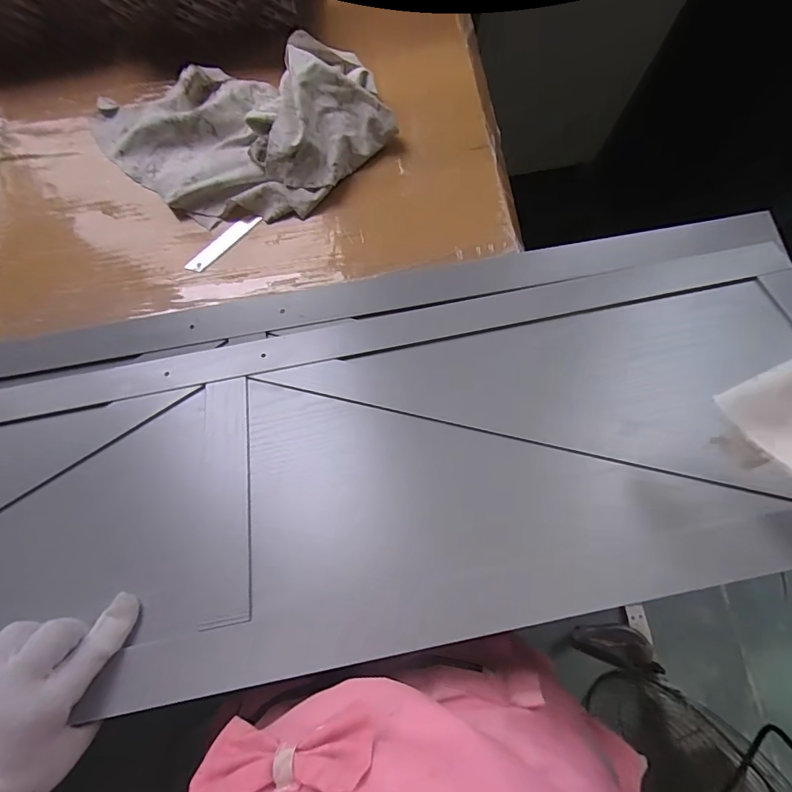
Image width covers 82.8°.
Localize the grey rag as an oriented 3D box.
[{"bbox_3d":[-0.186,-0.306,0.520,0.361,0.067,0.194,-5,76,0],"label":"grey rag"}]

